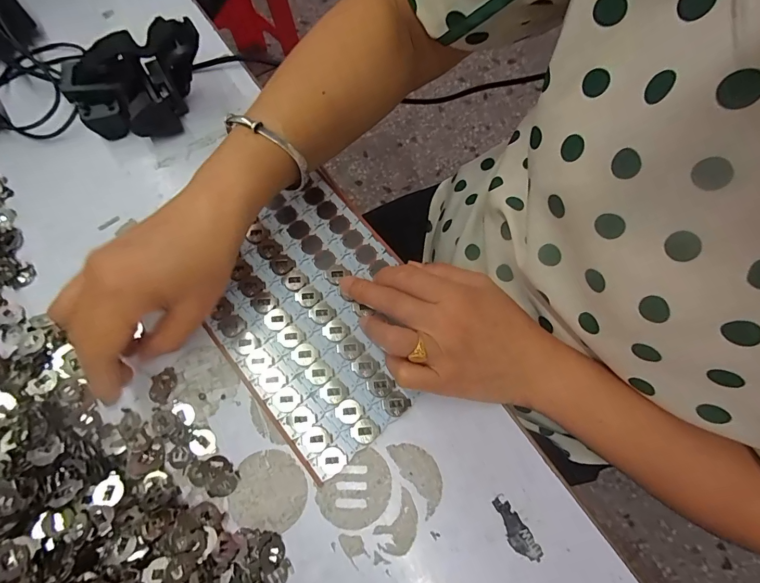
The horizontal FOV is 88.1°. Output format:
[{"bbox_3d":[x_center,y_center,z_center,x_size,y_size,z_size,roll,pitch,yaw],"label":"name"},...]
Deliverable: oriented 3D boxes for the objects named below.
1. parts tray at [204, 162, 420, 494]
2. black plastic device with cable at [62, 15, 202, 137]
[{"bbox_3d":[-0.049,0.016,0.315,0.153,0.006,0.198,-37,77,-13],"label":"parts tray"},{"bbox_3d":[-0.207,-0.175,0.341,0.114,0.071,0.054,-14,73,-7],"label":"black plastic device with cable"}]

